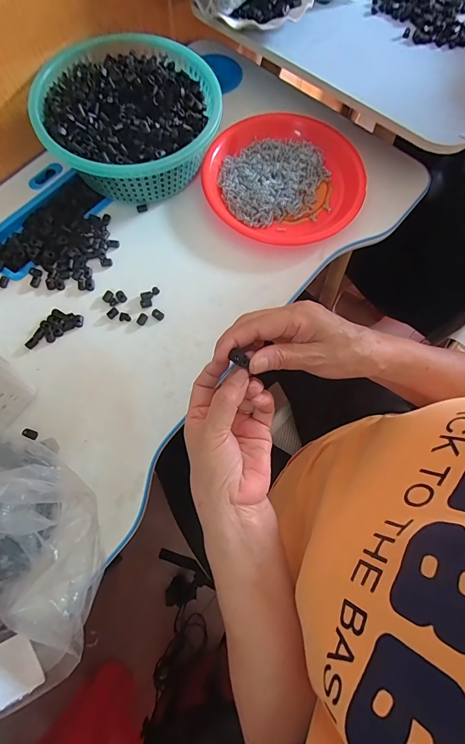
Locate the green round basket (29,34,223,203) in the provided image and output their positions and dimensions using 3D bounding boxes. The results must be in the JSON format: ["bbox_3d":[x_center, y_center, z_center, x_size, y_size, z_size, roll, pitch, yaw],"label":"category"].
[{"bbox_3d":[-0.144,-0.344,0.502,0.218,0.080,0.235,0,72,-1],"label":"green round basket"}]

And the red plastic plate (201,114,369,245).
[{"bbox_3d":[0.072,-0.280,0.517,0.221,0.025,0.220,0,72,-1],"label":"red plastic plate"}]

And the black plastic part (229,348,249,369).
[{"bbox_3d":[0.006,-0.011,0.291,0.019,0.007,0.009,26,74,7],"label":"black plastic part"}]

